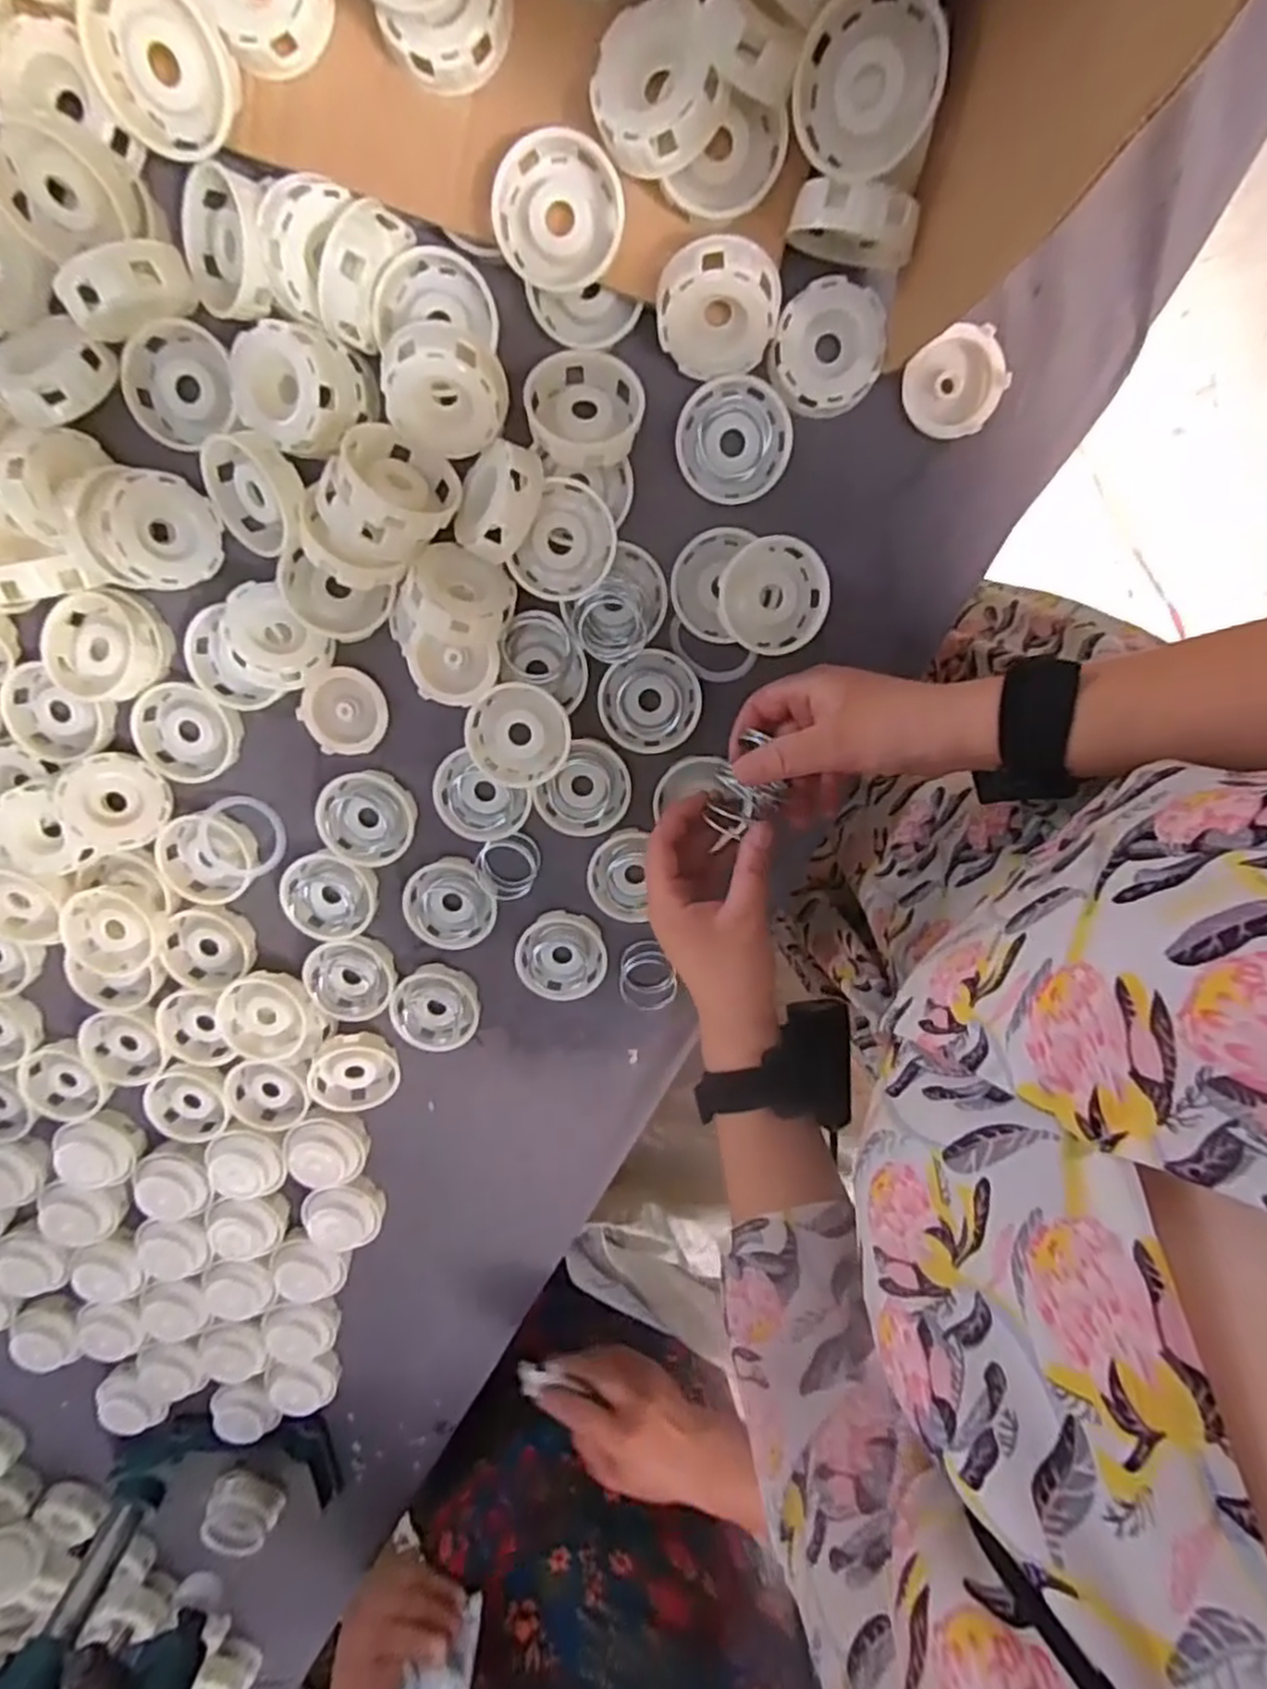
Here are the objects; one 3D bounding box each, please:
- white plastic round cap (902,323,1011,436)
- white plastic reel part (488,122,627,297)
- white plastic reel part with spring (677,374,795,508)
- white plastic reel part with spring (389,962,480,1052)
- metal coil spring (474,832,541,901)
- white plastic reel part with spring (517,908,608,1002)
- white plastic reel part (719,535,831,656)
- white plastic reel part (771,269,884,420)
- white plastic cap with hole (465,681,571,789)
[{"bbox_3d":[0.173,-0.248,0.402,0.050,0.018,0.051,0,99,1],"label":"white plastic round cap"},{"bbox_3d":[-0.037,-0.312,0.367,0.062,0.015,0.060,-2,115,3],"label":"white plastic reel part"},{"bbox_3d":[0.056,-0.224,0.414,0.060,0.013,0.060,1,112,1],"label":"white plastic reel part with spring"},{"bbox_3d":[-0.139,0.116,0.524,0.060,0.013,0.055,0,99,1],"label":"white plastic reel part with spring"},{"bbox_3d":[-0.082,0.016,0.489,0.042,0.013,0.042,0,99,1],"label":"metal coil spring"},{"bbox_3d":[-0.049,0.078,0.516,0.061,0.014,0.062,0,99,1],"label":"white plastic reel part with spring"},{"bbox_3d":[0.080,-0.142,0.425,0.060,0.020,0.061,0,99,2],"label":"white plastic reel part"},{"bbox_3d":[0.104,-0.264,0.397,0.057,0.022,0.059,0,99,1],"label":"white plastic reel part"},{"bbox_3d":[-0.068,-0.065,0.450,0.060,0.015,0.064,2,117,4],"label":"white plastic cap with hole"}]

